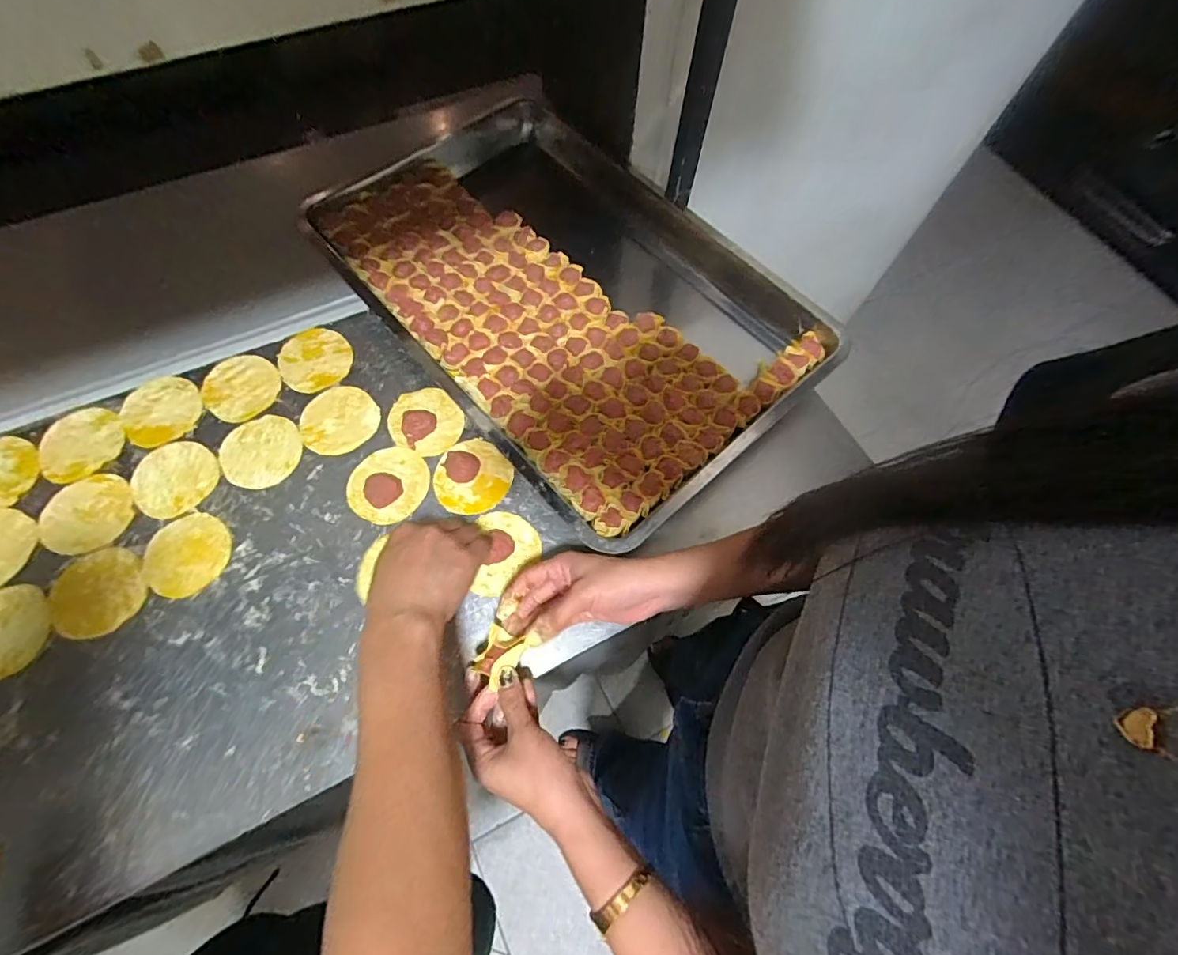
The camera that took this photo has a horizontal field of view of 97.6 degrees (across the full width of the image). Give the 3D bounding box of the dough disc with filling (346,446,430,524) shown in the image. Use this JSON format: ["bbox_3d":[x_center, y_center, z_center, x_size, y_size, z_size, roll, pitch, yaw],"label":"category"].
[{"bbox_3d":[-0.213,0.006,0.547,0.080,0.007,0.083,1,68,-2],"label":"dough disc with filling"}]

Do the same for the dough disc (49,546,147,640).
[{"bbox_3d":[-0.464,0.107,0.488,0.073,0.008,0.083,-29,72,-13],"label":"dough disc"}]

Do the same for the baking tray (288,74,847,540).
[{"bbox_3d":[-0.044,-0.245,0.637,0.389,0.051,0.623,-38,74,-16],"label":"baking tray"}]

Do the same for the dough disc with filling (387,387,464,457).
[{"bbox_3d":[-0.180,-0.067,0.570,0.081,0.018,0.077,1,68,-2],"label":"dough disc with filling"}]

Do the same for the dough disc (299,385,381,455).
[{"bbox_3d":[-0.279,-0.065,0.575,0.082,0.004,0.076,1,68,-2],"label":"dough disc"}]

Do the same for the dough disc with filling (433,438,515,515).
[{"bbox_3d":[-0.122,-0.002,0.549,0.076,0.006,0.083,1,68,-2],"label":"dough disc with filling"}]

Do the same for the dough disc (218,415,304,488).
[{"bbox_3d":[-0.354,-0.029,0.556,0.082,0.004,0.081,1,68,-2],"label":"dough disc"}]

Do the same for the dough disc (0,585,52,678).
[{"bbox_3d":[-0.538,0.142,0.471,0.086,0.004,0.081,-1,66,1],"label":"dough disc"}]

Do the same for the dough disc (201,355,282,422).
[{"bbox_3d":[-0.393,-0.102,0.584,0.083,0.006,0.082,1,68,-2],"label":"dough disc"}]

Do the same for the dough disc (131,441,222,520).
[{"bbox_3d":[-0.431,0.001,0.537,0.080,0.004,0.080,1,68,-2],"label":"dough disc"}]

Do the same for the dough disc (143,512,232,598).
[{"bbox_3d":[-0.395,0.074,0.505,0.077,0.007,0.075,1,68,-2],"label":"dough disc"}]

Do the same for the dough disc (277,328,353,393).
[{"bbox_3d":[-0.322,-0.139,0.605,0.079,0.006,0.080,1,68,-2],"label":"dough disc"}]

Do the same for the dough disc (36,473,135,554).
[{"bbox_3d":[-0.507,0.037,0.519,0.084,0.004,0.079,1,68,-2],"label":"dough disc"}]

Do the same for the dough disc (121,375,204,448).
[{"bbox_3d":[-0.471,-0.075,0.568,0.079,0.006,0.086,1,68,-2],"label":"dough disc"}]

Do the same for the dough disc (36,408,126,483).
[{"bbox_3d":[-0.540,-0.036,0.547,0.082,0.004,0.083,1,68,-2],"label":"dough disc"}]

